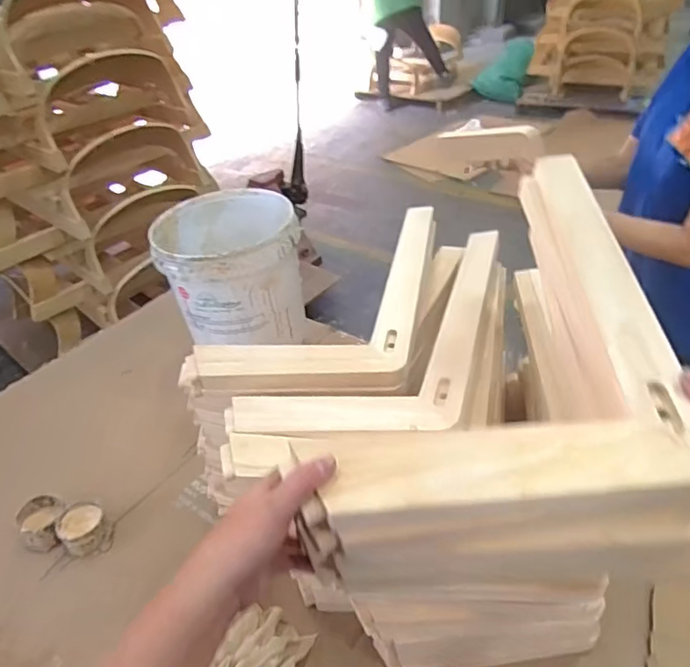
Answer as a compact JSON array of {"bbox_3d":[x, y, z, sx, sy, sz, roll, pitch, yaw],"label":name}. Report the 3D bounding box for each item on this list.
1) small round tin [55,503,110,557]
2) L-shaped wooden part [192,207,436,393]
[{"bbox_3d":[-0.468,0.347,0.978,0.077,0.059,0.078,-4,39,3],"label":"small round tin"},{"bbox_3d":[-0.020,-0.080,0.892,0.314,0.057,0.475,5,40,13],"label":"L-shaped wooden part"}]

